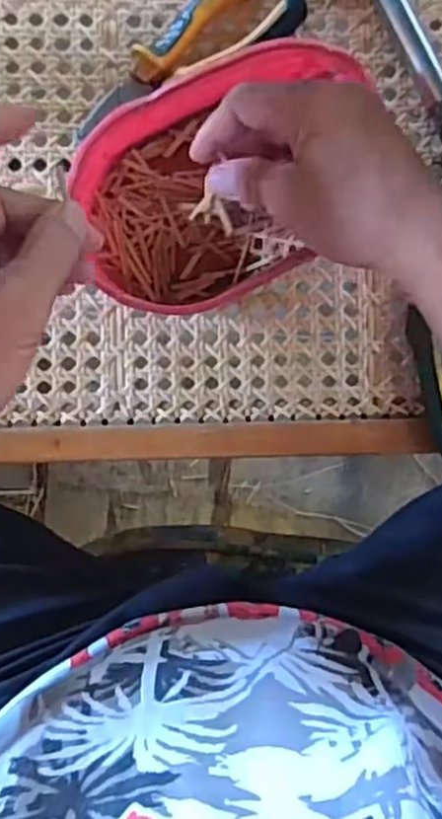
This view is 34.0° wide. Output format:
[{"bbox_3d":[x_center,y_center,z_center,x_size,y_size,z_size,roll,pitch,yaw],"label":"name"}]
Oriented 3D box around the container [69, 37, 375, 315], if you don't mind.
[{"bbox_3d":[0.012,-0.139,0.430,0.198,0.052,0.119,-29,92,-3],"label":"container"}]

